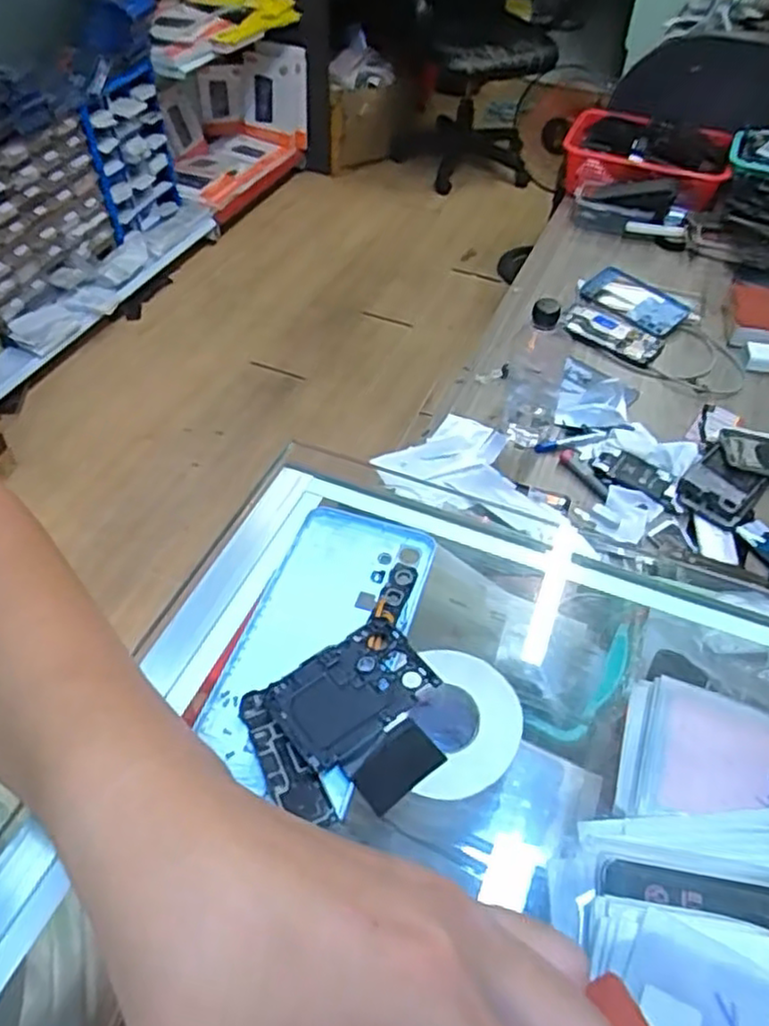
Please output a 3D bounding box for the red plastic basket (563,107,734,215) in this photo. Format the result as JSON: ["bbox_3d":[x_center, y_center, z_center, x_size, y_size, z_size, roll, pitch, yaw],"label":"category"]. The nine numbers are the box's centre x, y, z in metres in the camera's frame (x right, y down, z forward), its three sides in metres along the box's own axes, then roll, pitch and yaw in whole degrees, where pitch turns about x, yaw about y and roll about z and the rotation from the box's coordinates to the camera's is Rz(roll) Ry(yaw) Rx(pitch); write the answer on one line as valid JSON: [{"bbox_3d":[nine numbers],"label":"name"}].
[{"bbox_3d":[0.463,-0.632,1.274,0.282,0.083,0.224,15,50,11],"label":"red plastic basket"}]

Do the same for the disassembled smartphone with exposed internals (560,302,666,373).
[{"bbox_3d":[0.332,-0.264,1.042,0.082,0.006,0.156,-35,59,-29],"label":"disassembled smartphone with exposed internals"}]

